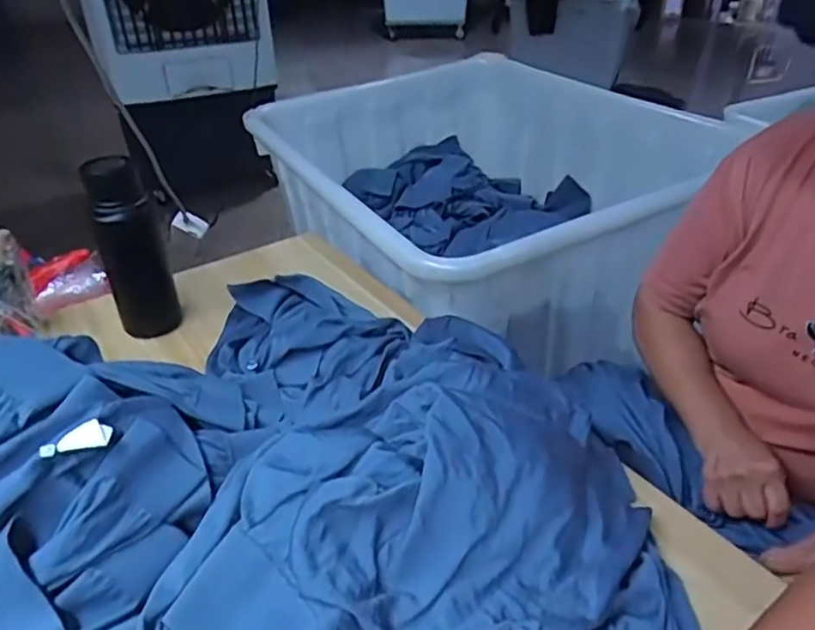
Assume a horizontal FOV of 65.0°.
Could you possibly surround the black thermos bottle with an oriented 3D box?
[{"bbox_3d":[-0.367,-0.079,0.863,0.083,0.244,0.064,-16,38,-21],"label":"black thermos bottle"}]

